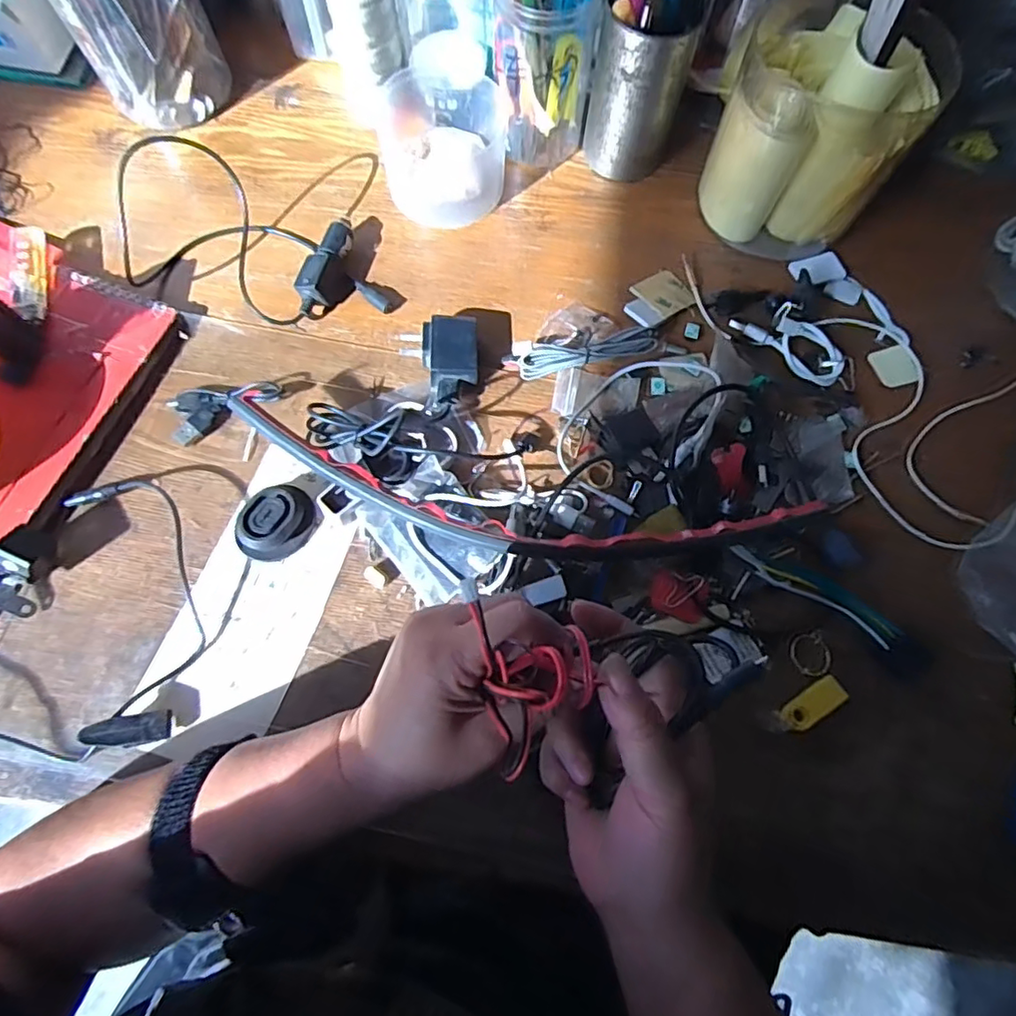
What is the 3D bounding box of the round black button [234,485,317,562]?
[{"bbox_3d":[-0.147,0.009,0.377,0.041,0.019,0.049,37,73,11],"label":"round black button"}]

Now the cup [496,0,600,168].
[{"bbox_3d":[0.026,-0.334,0.445,0.072,0.124,0.068,3,70,-1],"label":"cup"}]

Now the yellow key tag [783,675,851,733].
[{"bbox_3d":[0.179,0.115,0.349,0.040,0.005,0.017,-31,74,-12],"label":"yellow key tag"}]

